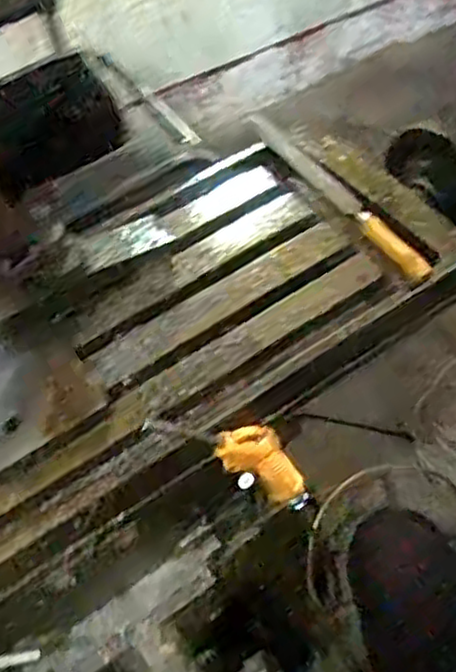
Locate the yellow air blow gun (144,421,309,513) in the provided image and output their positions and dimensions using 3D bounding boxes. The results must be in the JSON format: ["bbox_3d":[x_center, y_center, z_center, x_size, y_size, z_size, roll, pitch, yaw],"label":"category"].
[{"bbox_3d":[0.018,0.092,0.560,0.049,0.196,0.027,-26,49,21],"label":"yellow air blow gun"}]

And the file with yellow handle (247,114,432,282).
[{"bbox_3d":[0.099,-0.135,0.675,0.018,0.022,0.262,-27,55,-16],"label":"file with yellow handle"}]

